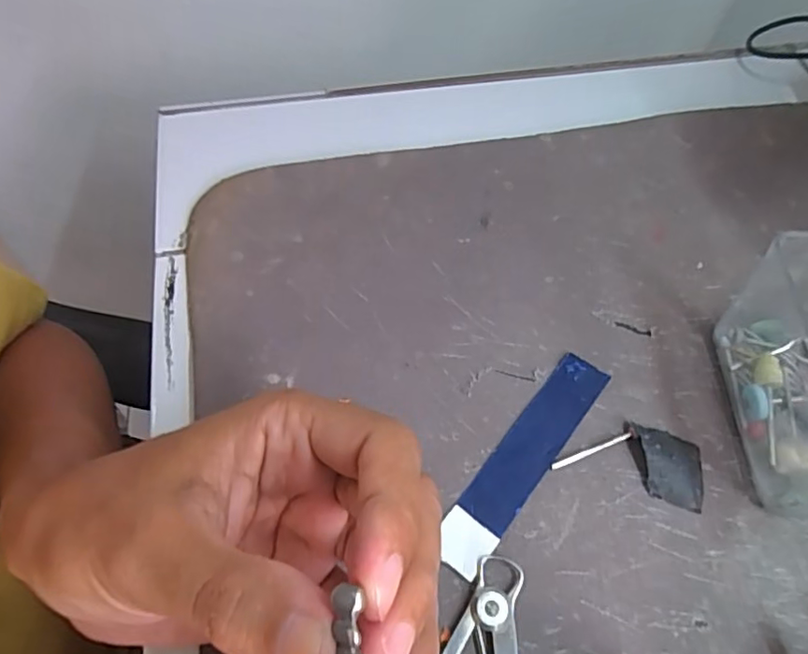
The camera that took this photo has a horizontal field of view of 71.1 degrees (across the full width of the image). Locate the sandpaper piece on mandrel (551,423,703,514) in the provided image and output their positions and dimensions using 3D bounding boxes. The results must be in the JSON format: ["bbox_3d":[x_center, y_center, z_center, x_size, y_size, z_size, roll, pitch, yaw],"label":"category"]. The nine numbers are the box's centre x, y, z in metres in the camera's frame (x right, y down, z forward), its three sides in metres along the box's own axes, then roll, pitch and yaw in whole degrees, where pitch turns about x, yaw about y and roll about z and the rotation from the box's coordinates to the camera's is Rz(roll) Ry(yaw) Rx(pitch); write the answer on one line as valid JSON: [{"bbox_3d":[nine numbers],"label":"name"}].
[{"bbox_3d":[0.091,0.052,0.226,0.056,0.006,0.027,15,61,8],"label":"sandpaper piece on mandrel"}]

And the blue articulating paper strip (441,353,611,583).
[{"bbox_3d":[0.048,0.052,0.226,0.021,0.004,0.101,36,66,18],"label":"blue articulating paper strip"}]

